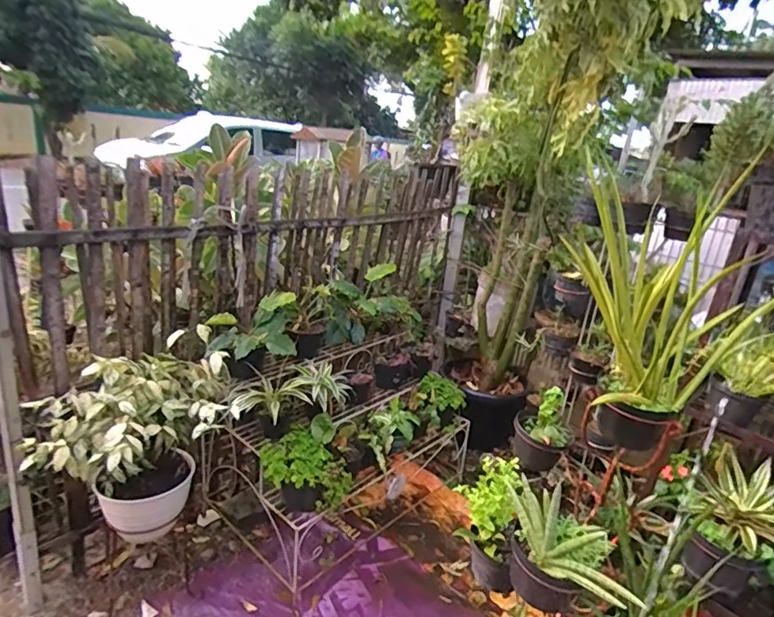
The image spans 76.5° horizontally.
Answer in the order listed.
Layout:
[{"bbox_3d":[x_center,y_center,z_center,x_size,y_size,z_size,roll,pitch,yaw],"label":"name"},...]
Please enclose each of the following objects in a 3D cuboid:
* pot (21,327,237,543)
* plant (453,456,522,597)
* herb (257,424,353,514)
[{"bbox_3d":[-0.739,0.406,1.536,0.344,0.584,0.582,13,20,19],"label":"pot"},{"bbox_3d":[0.251,0.539,1.240,0.182,0.313,0.122,13,20,19],"label":"plant"},{"bbox_3d":[-0.283,0.570,1.660,0.308,0.167,0.256,18,22,31],"label":"herb"}]

